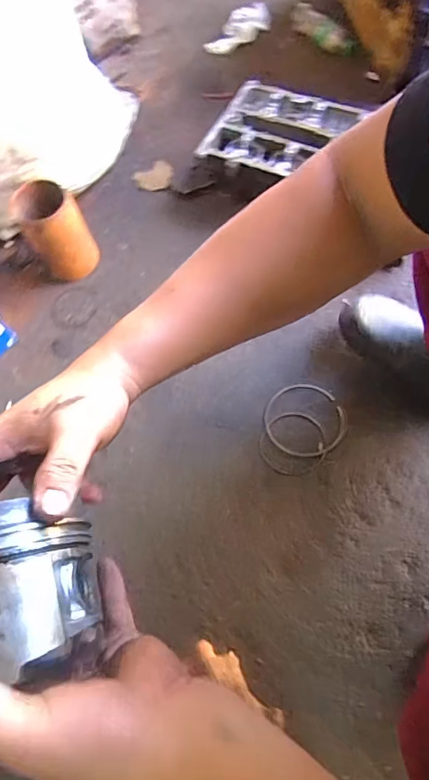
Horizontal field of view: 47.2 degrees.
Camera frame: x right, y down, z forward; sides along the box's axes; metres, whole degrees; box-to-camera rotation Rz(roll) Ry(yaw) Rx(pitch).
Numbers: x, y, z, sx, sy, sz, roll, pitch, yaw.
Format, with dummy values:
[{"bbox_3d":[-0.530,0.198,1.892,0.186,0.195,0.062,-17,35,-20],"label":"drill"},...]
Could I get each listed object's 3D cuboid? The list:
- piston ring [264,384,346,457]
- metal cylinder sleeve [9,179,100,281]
[{"bbox_3d":[0.140,0.046,0.770,0.120,0.005,0.121,-3,65,5],"label":"piston ring"},{"bbox_3d":[-0.280,-0.281,0.883,0.102,0.146,0.087,-32,66,-8],"label":"metal cylinder sleeve"}]

